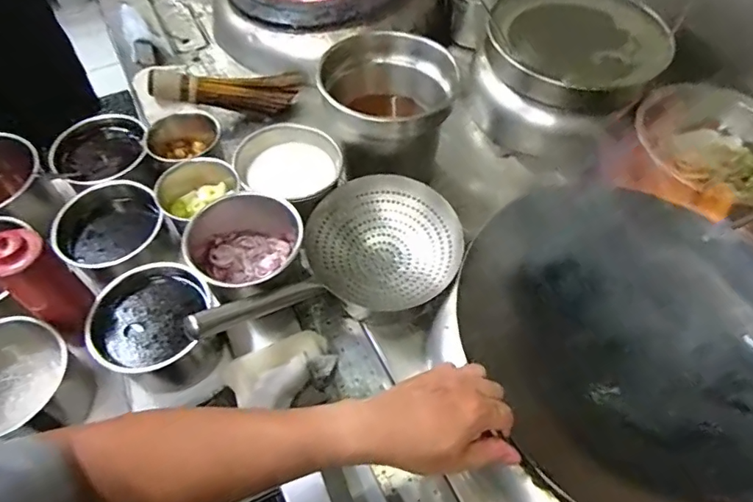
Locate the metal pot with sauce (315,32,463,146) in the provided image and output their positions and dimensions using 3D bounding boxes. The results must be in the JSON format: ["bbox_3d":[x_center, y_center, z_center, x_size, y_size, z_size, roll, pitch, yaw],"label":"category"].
[{"bbox_3d":[0.013,-0.262,0.883,0.207,0.142,0.227,1,55,-1],"label":"metal pot with sauce"}]

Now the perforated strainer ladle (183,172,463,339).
[{"bbox_3d":[-0.071,0.020,0.738,0.426,0.101,0.216,-26,59,-34],"label":"perforated strainer ladle"}]

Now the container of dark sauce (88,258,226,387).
[{"bbox_3d":[-0.300,0.115,0.704,0.153,0.116,0.157,1,55,-1],"label":"container of dark sauce"}]

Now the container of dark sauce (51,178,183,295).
[{"bbox_3d":[-0.407,-0.016,0.800,0.152,0.120,0.163,1,55,-1],"label":"container of dark sauce"}]

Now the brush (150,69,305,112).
[{"bbox_3d":[-0.306,-0.337,1.035,0.296,0.057,0.066,-5,54,-21],"label":"brush"}]

